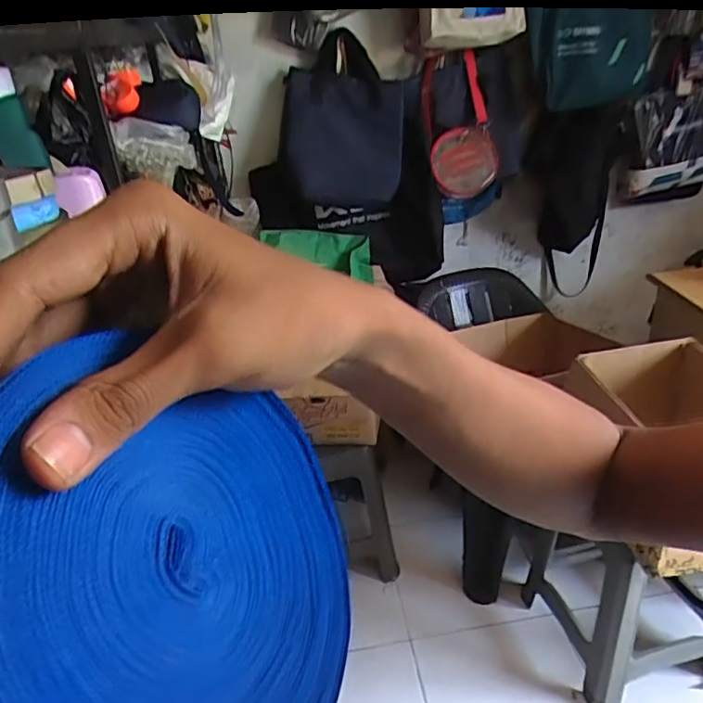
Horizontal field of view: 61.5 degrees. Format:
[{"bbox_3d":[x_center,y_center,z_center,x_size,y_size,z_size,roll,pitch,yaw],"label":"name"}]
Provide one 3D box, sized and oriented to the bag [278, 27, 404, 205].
[{"bbox_3d":[-0.020,-0.607,1.648,0.338,0.480,0.124,1,34,-9],"label":"bag"}]

